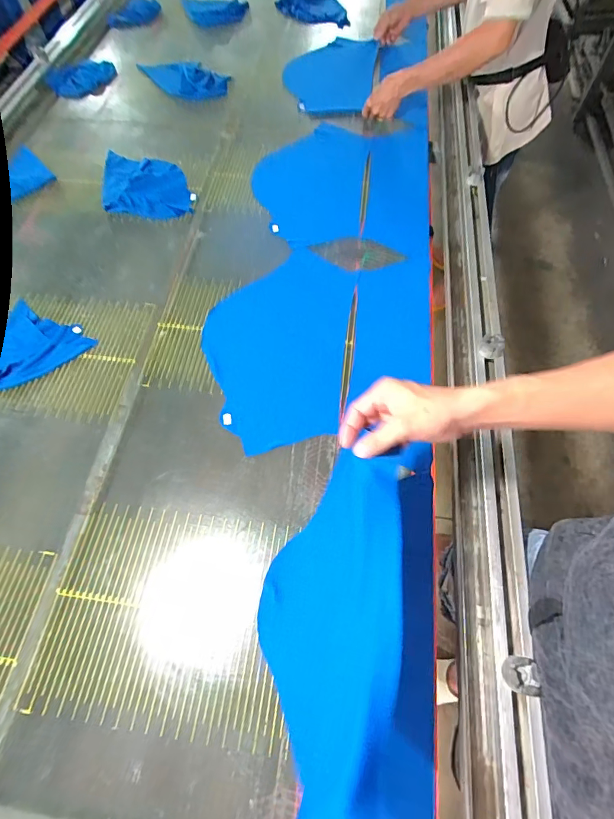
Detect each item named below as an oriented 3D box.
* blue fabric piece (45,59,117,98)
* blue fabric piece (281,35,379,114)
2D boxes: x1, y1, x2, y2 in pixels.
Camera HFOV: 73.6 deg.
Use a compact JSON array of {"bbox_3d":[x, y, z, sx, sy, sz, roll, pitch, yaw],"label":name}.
[{"bbox_3d":[-0.729,-1.074,1.320,0.194,0.014,0.216,38,70,18],"label":"blue fabric piece"},{"bbox_3d":[0.077,-1.107,1.377,0.308,0.188,0.065,-9,49,-6],"label":"blue fabric piece"}]

